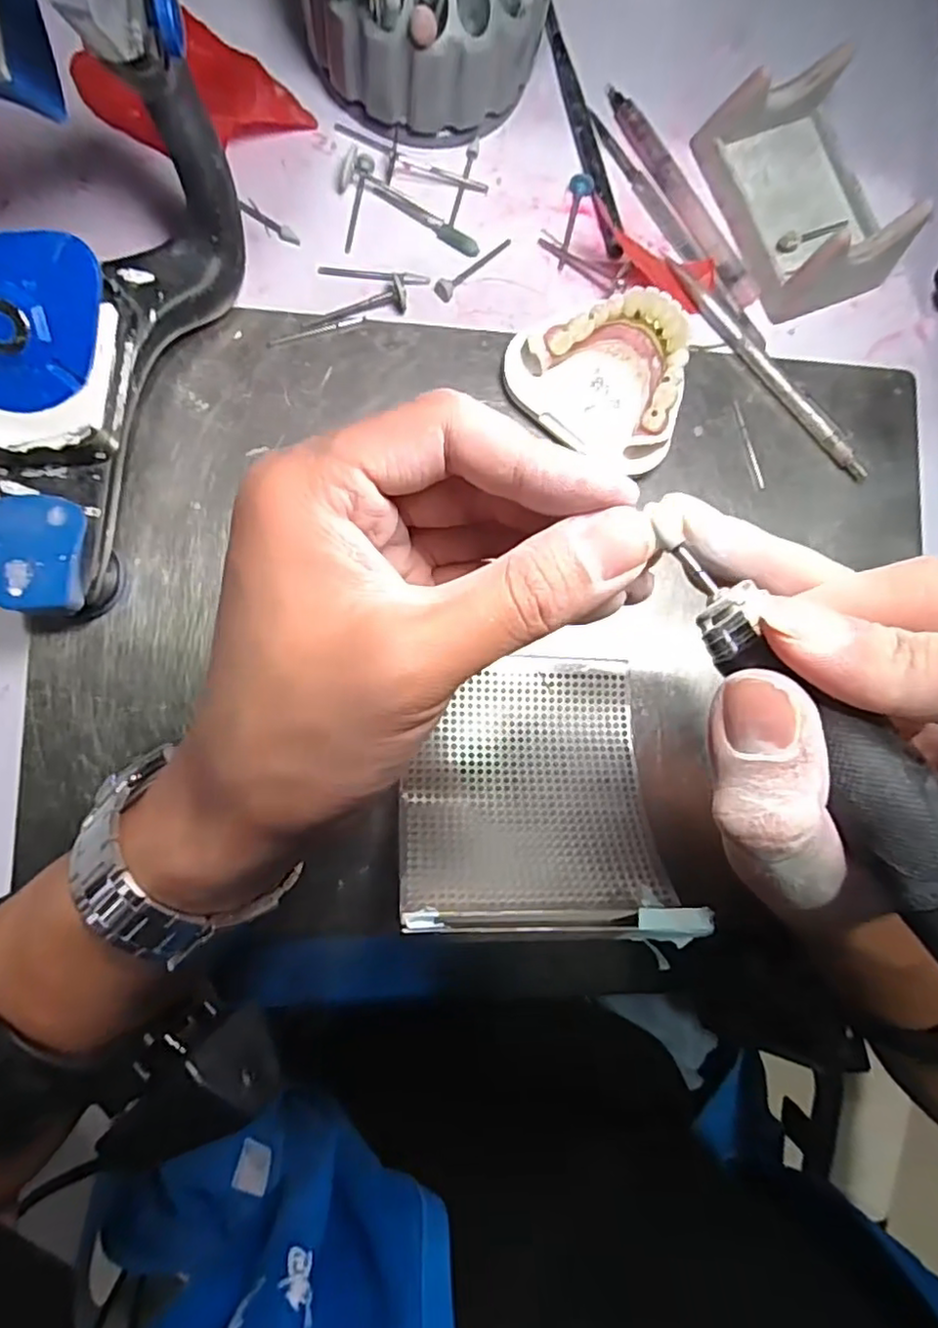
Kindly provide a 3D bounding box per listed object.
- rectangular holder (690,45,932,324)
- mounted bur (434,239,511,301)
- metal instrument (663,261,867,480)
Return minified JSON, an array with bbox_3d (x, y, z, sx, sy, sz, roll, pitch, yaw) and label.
[{"bbox_3d":[0.160,-0.220,0.298,0.066,0.041,0.098,-21,88,-8],"label":"rectangular holder"},{"bbox_3d":[0.002,-0.182,0.291,0.008,0.006,0.044,44,82,-2],"label":"mounted bur"},{"bbox_3d":[0.141,-0.138,0.302,0.010,0.008,0.133,-43,92,-8],"label":"metal instrument"}]

